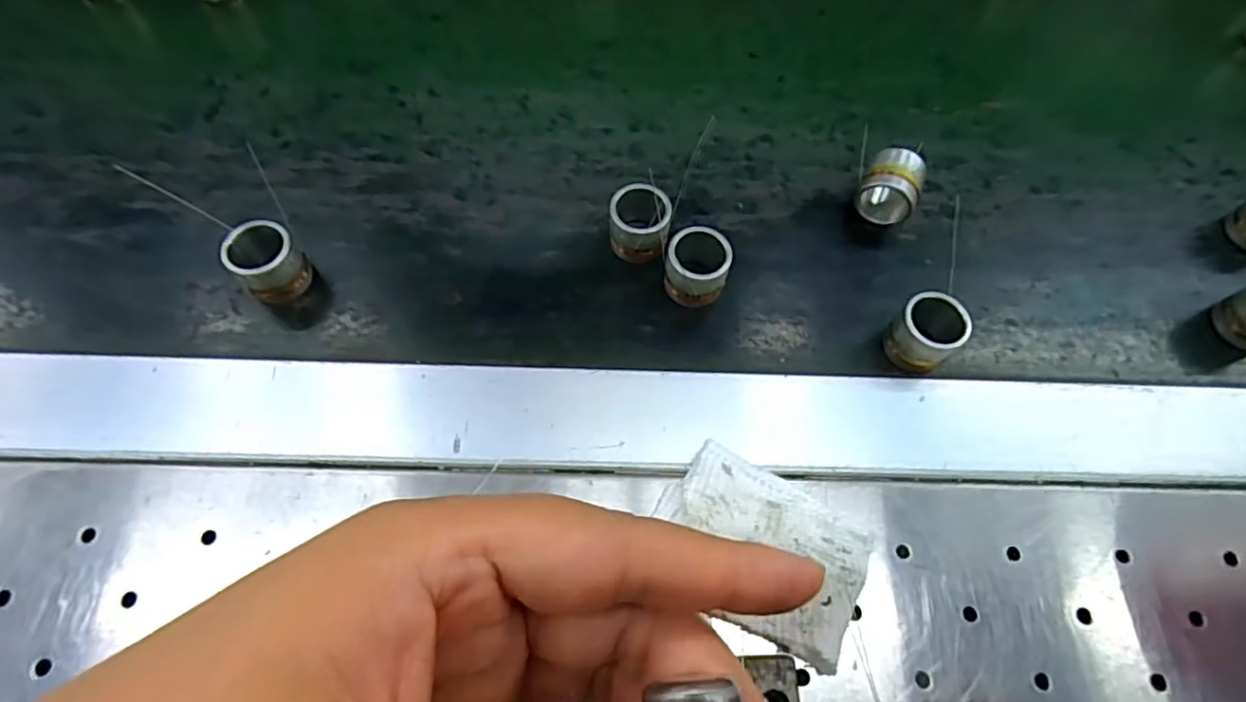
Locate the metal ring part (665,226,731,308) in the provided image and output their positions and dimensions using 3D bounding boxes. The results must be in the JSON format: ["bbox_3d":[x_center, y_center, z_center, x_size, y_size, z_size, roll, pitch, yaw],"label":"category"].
[{"bbox_3d":[0.029,-0.032,0.253,0.024,0.028,0.025,1,68,-2],"label":"metal ring part"}]

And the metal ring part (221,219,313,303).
[{"bbox_3d":[-0.142,-0.036,0.250,0.024,0.023,0.023,1,68,-2],"label":"metal ring part"}]

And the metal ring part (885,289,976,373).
[{"bbox_3d":[0.117,-0.006,0.242,0.023,0.026,0.024,1,68,-2],"label":"metal ring part"}]

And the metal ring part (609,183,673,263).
[{"bbox_3d":[0.007,-0.053,0.261,0.024,0.024,0.025,5,68,0],"label":"metal ring part"}]

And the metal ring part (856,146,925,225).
[{"bbox_3d":[0.117,-0.071,0.274,0.022,0.024,0.030,25,69,8],"label":"metal ring part"}]

